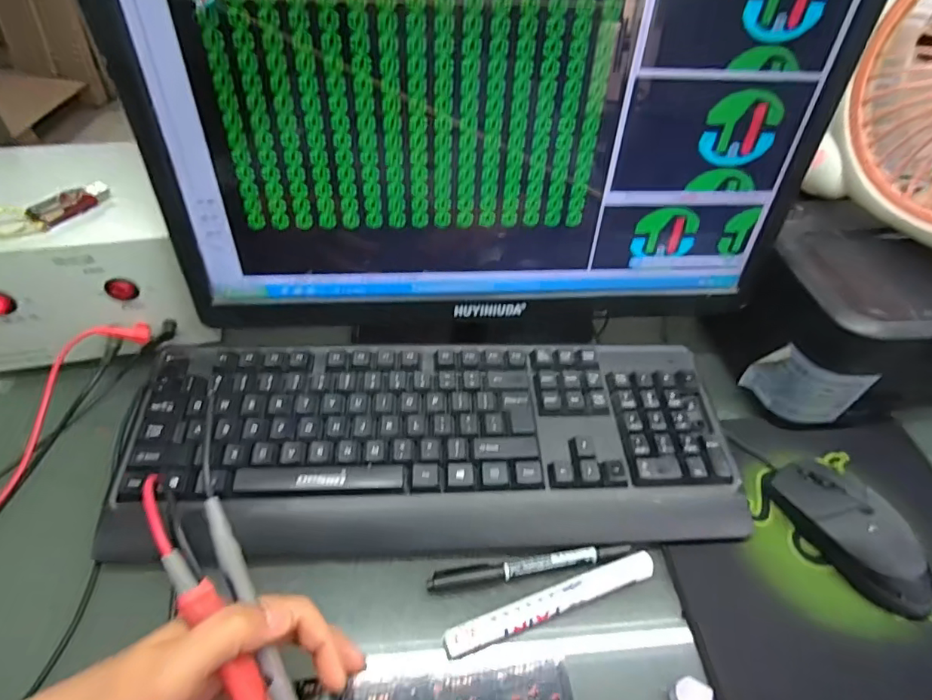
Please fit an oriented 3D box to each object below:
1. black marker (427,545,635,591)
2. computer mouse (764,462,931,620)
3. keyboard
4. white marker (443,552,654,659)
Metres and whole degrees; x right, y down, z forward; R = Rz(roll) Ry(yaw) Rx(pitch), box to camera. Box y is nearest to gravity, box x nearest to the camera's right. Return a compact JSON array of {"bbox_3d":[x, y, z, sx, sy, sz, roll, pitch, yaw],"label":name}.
[{"bbox_3d":[0.044,0.145,0.342,0.137,0.012,0.011,-4,48,-10],"label":"black marker"},{"bbox_3d":[0.276,0.125,0.359,0.056,0.038,0.116,-19,52,-22],"label":"computer mouse"},{"bbox_3d":[-0.020,0.067,0.381,0.429,0.043,0.152,0,47,-6],"label":"keyboard"},{"bbox_3d":[0.055,0.160,0.324,0.143,0.015,0.016,-13,50,-17],"label":"white marker"}]

